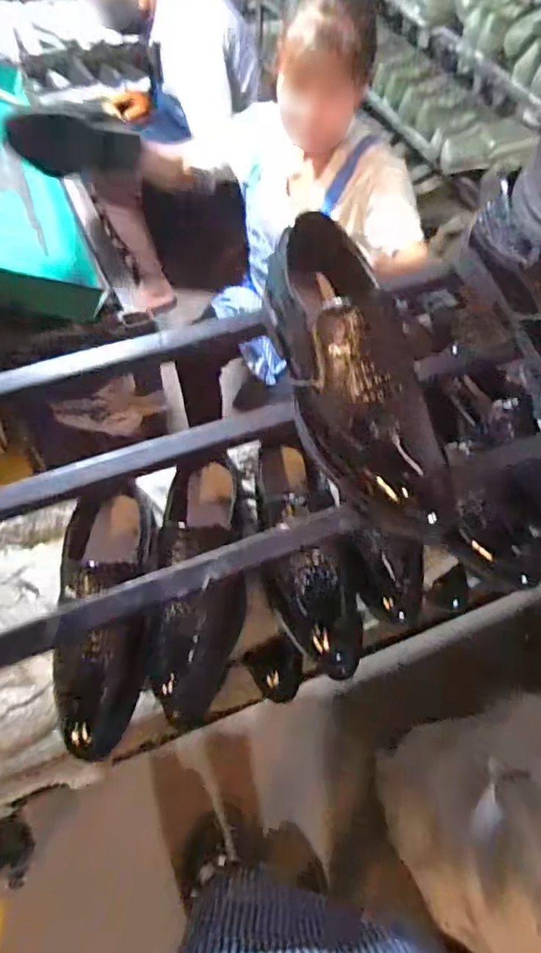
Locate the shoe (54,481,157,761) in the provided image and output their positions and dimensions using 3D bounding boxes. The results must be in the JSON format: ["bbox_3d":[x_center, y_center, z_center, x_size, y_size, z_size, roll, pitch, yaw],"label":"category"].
[{"bbox_3d":[-0.165,0.127,0.551,0.090,0.075,0.266,-1,59,-5],"label":"shoe"}]

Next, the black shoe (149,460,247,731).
[{"bbox_3d":[-0.072,0.108,0.601,0.090,0.111,0.280,3,59,-3],"label":"black shoe"}]

